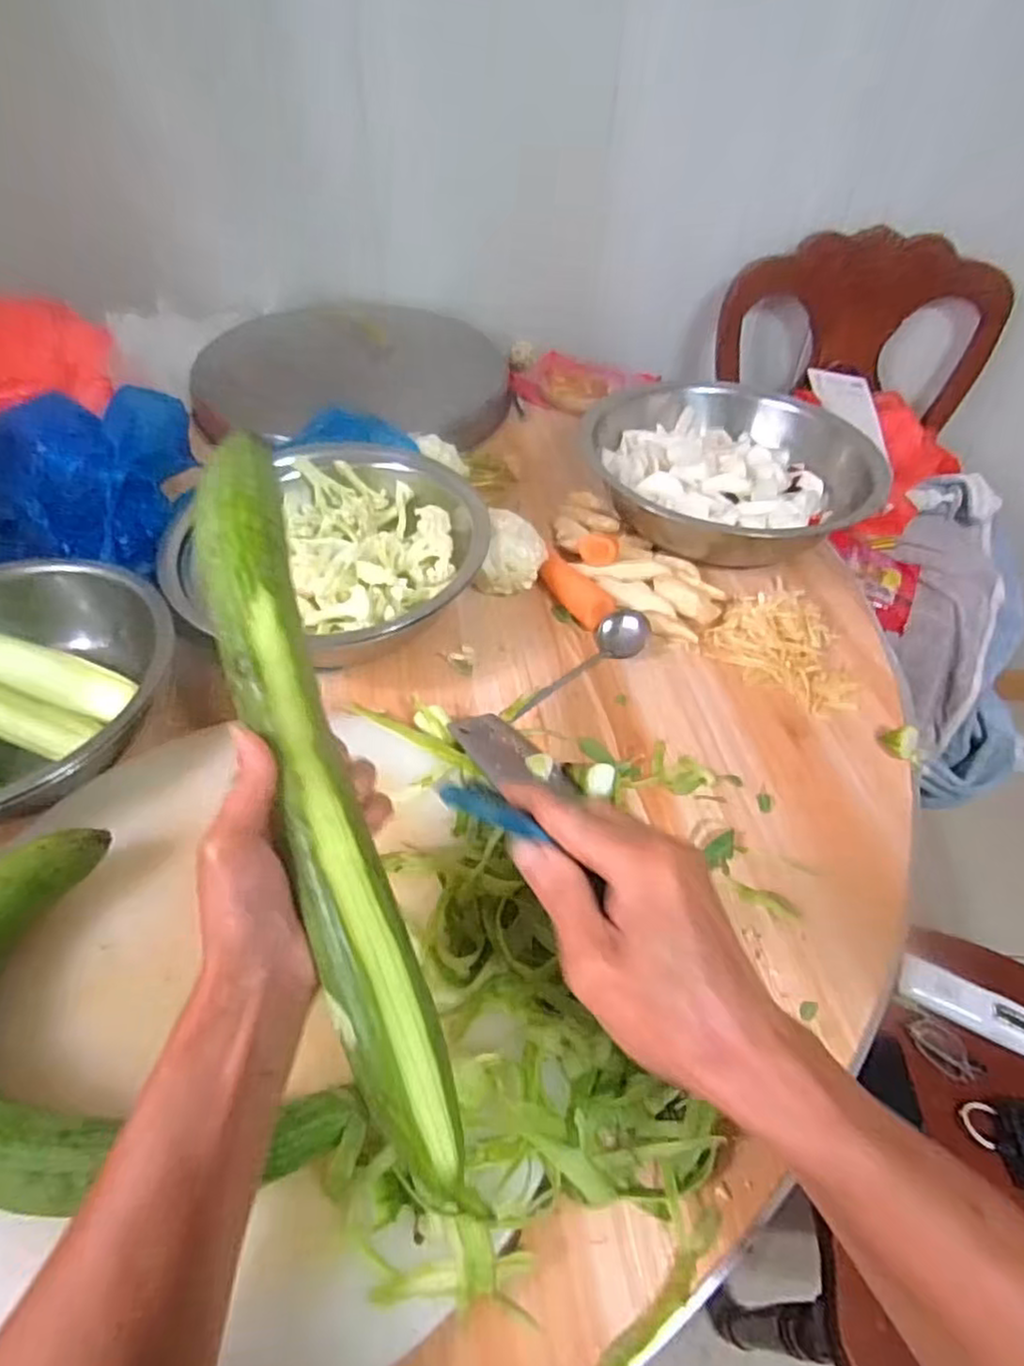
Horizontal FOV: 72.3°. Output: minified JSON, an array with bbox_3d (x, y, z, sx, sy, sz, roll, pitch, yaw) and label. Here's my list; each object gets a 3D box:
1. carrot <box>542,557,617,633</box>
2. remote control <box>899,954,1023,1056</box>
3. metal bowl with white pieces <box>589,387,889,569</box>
[{"bbox_3d":[0.062,-0.094,0.700,0.030,0.030,0.085,-37,74,-29],"label":"carrot"},{"bbox_3d":[0.492,0.346,0.744,0.150,0.018,0.048,20,51,16],"label":"remote control"},{"bbox_3d":[0.242,-0.254,0.808,0.300,0.094,0.260,-2,48,-4],"label":"metal bowl with white pieces"}]

